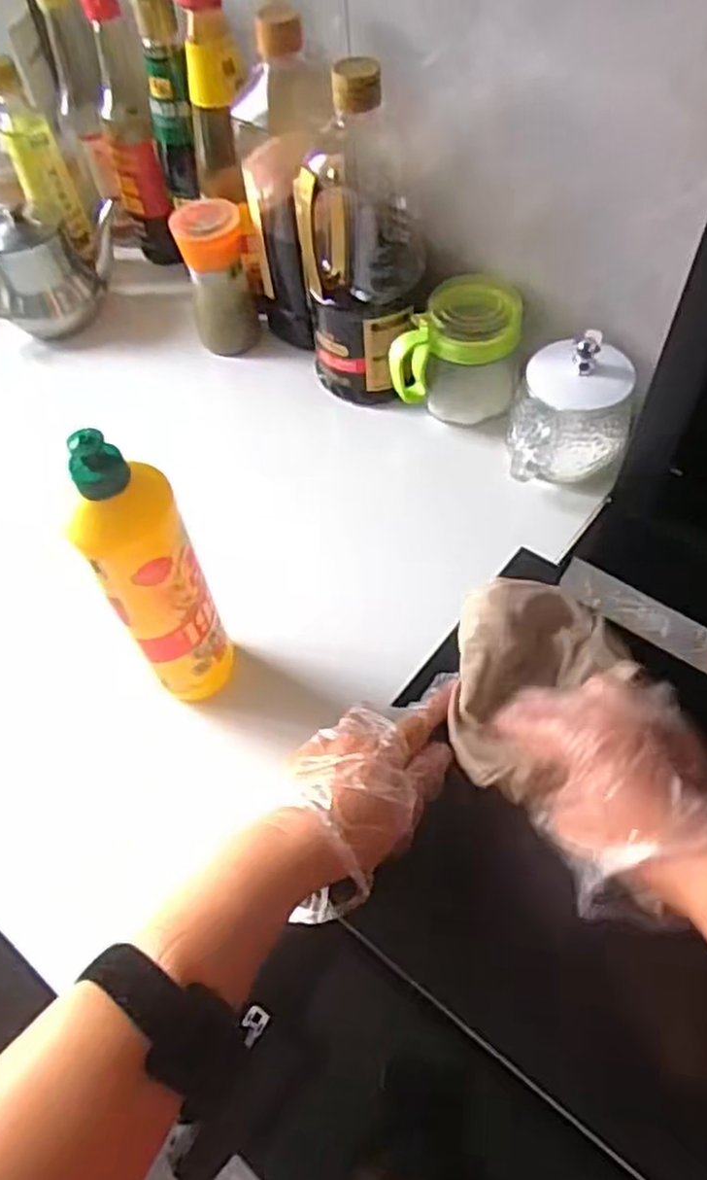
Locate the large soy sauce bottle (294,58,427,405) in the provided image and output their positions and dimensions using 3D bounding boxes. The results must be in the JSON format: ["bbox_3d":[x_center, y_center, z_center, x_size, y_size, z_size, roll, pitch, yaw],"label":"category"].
[{"bbox_3d":[0.008,-0.290,0.619,0.098,0.245,0.130,1,57,5],"label":"large soy sauce bottle"}]

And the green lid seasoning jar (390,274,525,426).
[{"bbox_3d":[0.089,-0.206,0.643,0.104,0.098,0.070,7,58,9],"label":"green lid seasoning jar"}]

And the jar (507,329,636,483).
[{"bbox_3d":[0.176,-0.148,0.600,0.090,0.092,0.093,-2,57,3],"label":"jar"}]

